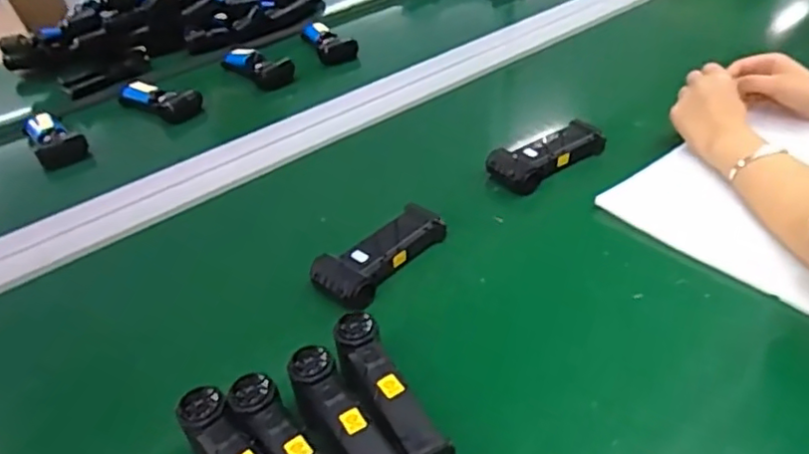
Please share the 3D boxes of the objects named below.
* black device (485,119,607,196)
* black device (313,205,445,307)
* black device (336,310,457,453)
[{"bbox_3d":[0.186,-0.100,0.855,0.163,0.034,0.074,-29,43,-26],"label":"black device"},{"bbox_3d":[-0.023,0.029,0.726,0.158,0.031,0.069,-31,44,-28],"label":"black device"},{"bbox_3d":[-0.010,0.142,0.521,0.044,0.066,0.161,-23,41,-20],"label":"black device"}]

